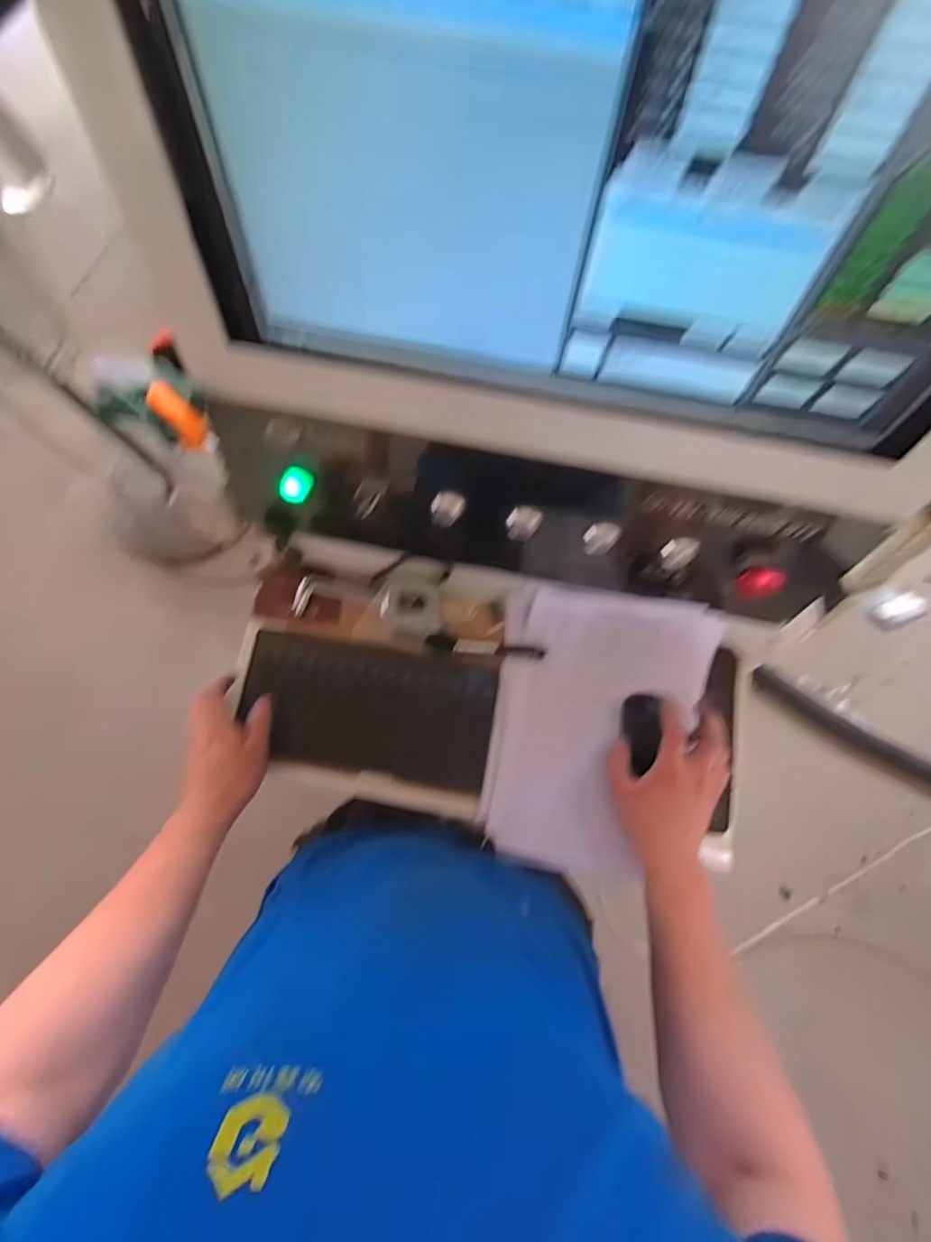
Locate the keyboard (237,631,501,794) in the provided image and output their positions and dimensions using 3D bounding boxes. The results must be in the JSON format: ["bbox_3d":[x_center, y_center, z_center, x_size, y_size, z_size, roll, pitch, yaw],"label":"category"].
[{"bbox_3d":[-0.109,0.100,0.585,0.277,0.030,0.139,10,81,3],"label":"keyboard"}]

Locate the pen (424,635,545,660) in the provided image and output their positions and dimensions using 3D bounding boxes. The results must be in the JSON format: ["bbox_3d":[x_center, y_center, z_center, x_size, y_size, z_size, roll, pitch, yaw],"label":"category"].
[{"bbox_3d":[0.023,0.031,0.589,0.133,0.009,0.016,7,81,2],"label":"pen"}]

